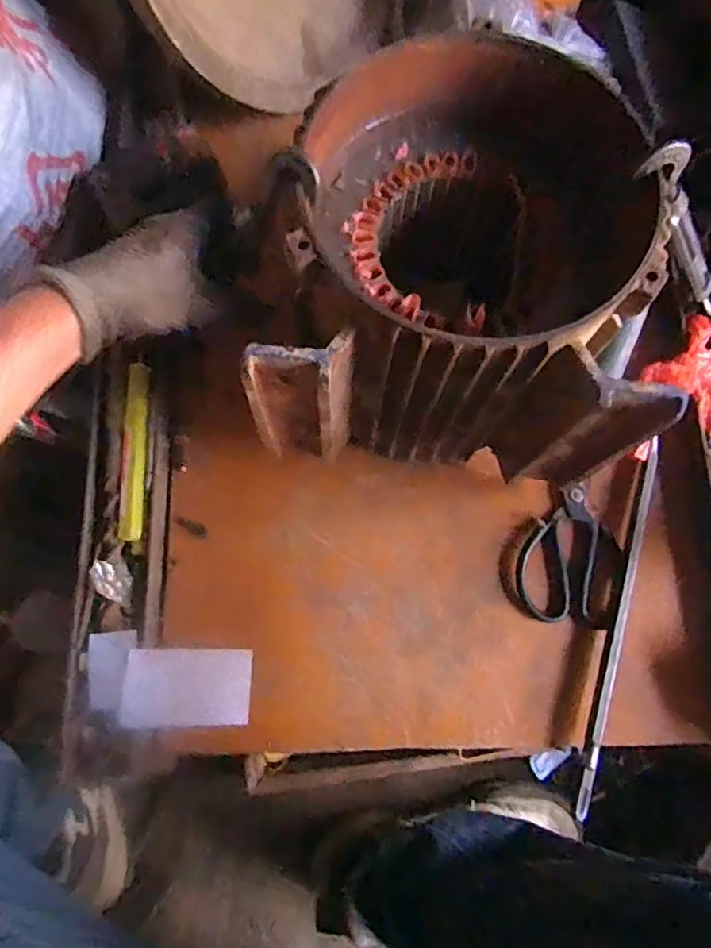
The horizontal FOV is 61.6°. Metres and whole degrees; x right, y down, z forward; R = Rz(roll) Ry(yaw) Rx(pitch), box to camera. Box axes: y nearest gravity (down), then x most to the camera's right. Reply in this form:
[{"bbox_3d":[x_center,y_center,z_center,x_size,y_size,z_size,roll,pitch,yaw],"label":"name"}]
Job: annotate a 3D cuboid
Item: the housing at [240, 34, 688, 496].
[{"bbox_3d":[0.076,-0.149,0.471,0.262,0.233,0.262,4,76,1],"label":"housing"}]

